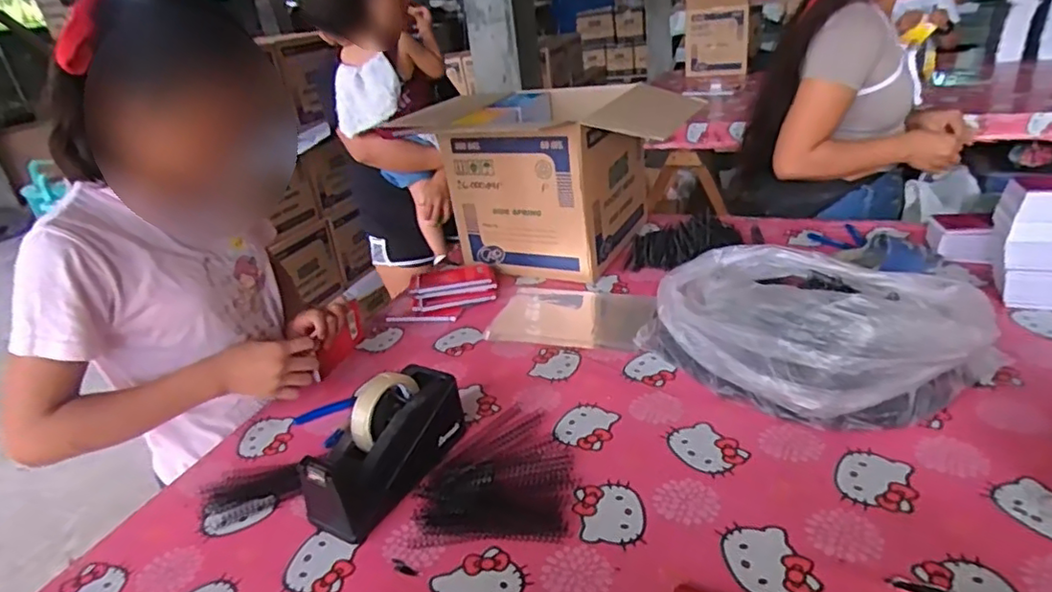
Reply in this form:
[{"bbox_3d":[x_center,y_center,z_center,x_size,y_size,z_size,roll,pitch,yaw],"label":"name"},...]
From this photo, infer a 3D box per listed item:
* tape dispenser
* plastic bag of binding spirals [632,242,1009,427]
[{"bbox_3d":[-0.162,0.165,0.703,0.077,0.120,0.207,11,32,32],"label":"tape dispenser"},{"bbox_3d":[0.369,0.022,0.800,0.280,0.153,0.357,-23,31,-28],"label":"plastic bag of binding spirals"}]

